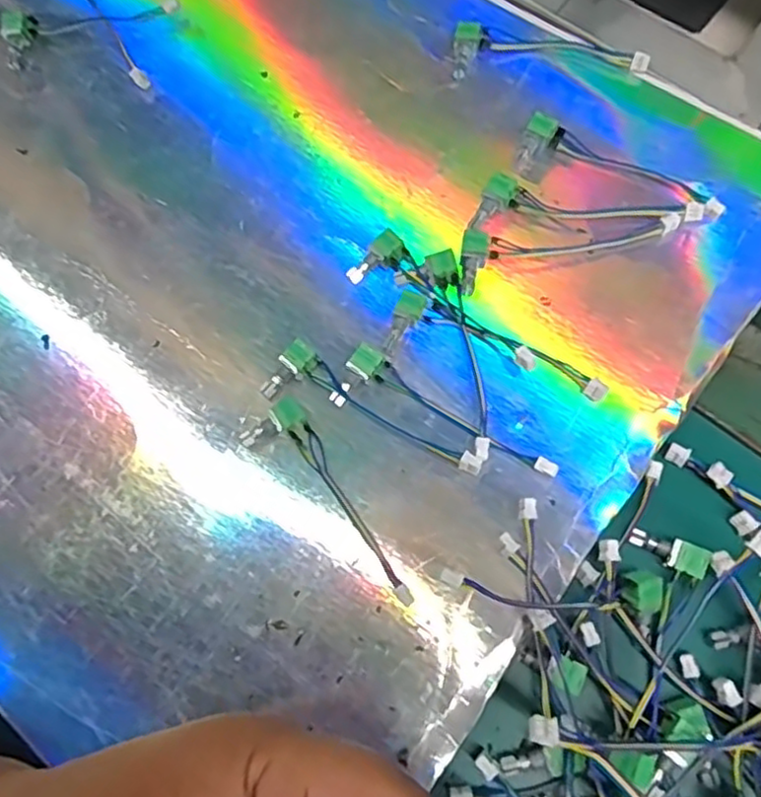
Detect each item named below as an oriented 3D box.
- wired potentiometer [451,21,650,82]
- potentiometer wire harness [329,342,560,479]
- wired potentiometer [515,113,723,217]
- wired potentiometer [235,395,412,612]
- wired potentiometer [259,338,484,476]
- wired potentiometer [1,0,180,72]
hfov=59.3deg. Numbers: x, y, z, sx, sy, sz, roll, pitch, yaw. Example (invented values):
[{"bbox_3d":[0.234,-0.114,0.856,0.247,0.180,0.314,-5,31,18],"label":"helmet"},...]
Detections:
[{"bbox_3d":[0.081,-0.167,0.322,0.090,0.006,0.027,4,72,3],"label":"wired potentiometer"},{"bbox_3d":[0.025,0.010,0.263,0.092,0.012,0.026,29,75,11],"label":"potentiometer wire harness"},{"bbox_3d":[0.107,-0.102,0.297,0.088,0.009,0.030,17,73,7],"label":"wired potentiometer"},{"bbox_3d":[-0.015,0.037,0.259,0.093,0.009,0.025,43,78,14],"label":"wired potentiometer"},{"bbox_3d":[-0.005,0.009,0.266,0.093,0.014,0.025,33,76,12],"label":"wired potentiometer"},{"bbox_3d":[-0.148,-0.192,0.341,0.090,0.014,0.026,-17,72,-3],"label":"wired potentiometer"}]

